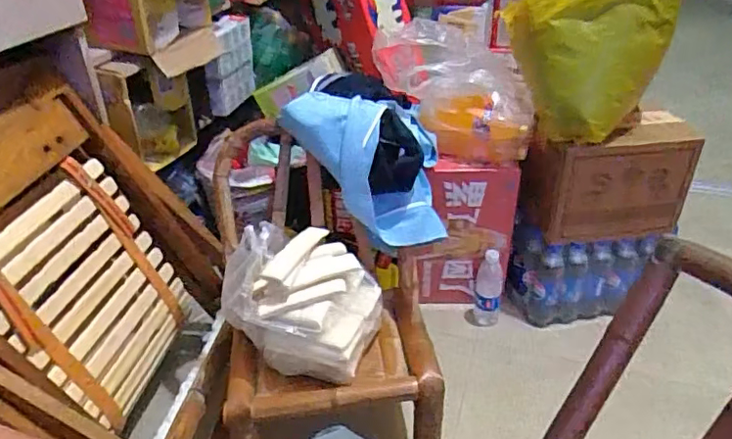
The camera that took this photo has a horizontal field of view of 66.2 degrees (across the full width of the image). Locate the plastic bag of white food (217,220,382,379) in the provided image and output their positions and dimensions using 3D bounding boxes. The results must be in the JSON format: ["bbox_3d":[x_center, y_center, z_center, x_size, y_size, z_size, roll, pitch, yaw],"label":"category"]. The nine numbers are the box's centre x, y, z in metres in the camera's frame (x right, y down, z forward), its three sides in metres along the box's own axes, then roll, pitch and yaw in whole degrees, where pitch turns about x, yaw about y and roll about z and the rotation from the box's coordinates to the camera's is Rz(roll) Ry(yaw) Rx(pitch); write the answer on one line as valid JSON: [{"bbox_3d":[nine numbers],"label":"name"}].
[{"bbox_3d":[-0.112,0.137,0.990,0.257,0.182,0.201,8,35,15],"label":"plastic bag of white food"}]

